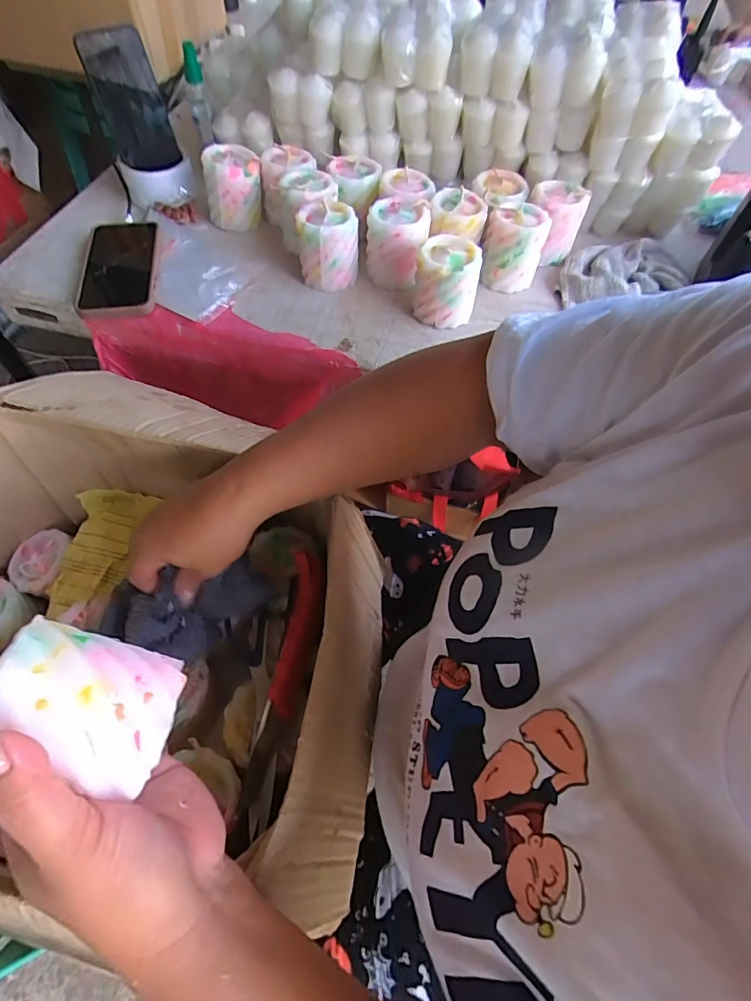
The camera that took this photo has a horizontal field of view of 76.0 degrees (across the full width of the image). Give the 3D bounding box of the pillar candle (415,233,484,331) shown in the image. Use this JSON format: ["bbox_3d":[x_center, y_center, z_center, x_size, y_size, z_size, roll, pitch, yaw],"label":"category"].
[{"bbox_3d":[0.077,-0.242,0.526,0.063,0.072,0.062,3,58,0],"label":"pillar candle"}]

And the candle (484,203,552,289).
[{"bbox_3d":[0.162,-0.299,0.564,0.066,0.071,0.072,16,59,8],"label":"candle"}]

